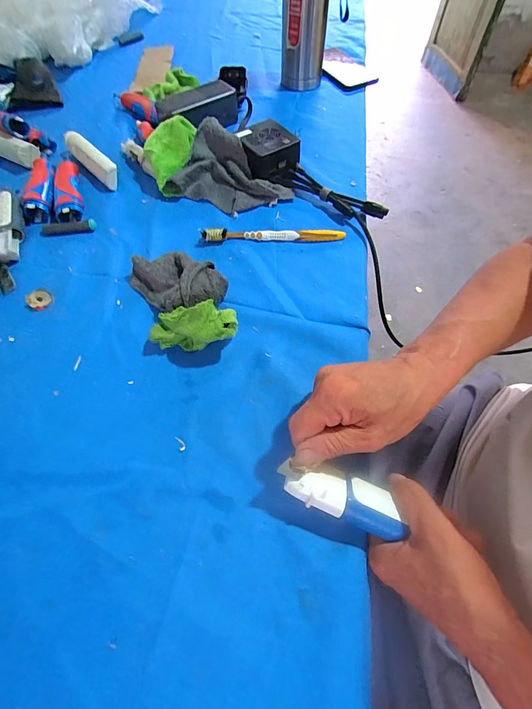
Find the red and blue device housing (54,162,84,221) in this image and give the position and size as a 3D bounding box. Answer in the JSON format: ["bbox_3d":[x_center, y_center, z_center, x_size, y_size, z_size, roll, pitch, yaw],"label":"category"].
[{"bbox_3d":[-0.284,-0.237,0.474,0.037,0.023,0.125,-17,62,-8],"label":"red and blue device housing"}]

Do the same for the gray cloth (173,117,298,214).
[{"bbox_3d":[-0.039,-0.258,0.466,0.153,0.055,0.103,20,63,12],"label":"gray cloth"}]

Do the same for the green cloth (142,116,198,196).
[{"bbox_3d":[-0.140,-0.293,0.481,0.066,0.032,0.121,4,79,3],"label":"green cloth"}]

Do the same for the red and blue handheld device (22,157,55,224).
[{"bbox_3d":[-0.329,-0.247,0.480,0.032,0.027,0.134,-12,61,-6],"label":"red and blue handheld device"}]

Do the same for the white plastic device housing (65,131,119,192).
[{"bbox_3d":[-0.269,-0.300,0.507,0.028,0.031,0.148,-38,67,-18],"label":"white plastic device housing"}]

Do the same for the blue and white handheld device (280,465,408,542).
[{"bbox_3d":[0.062,0.112,0.259,0.090,0.017,0.033,19,63,8],"label":"blue and white handheld device"}]

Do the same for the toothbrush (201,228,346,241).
[{"bbox_3d":[0.010,-0.159,0.433,0.183,0.018,0.016,-1,61,0],"label":"toothbrush"}]

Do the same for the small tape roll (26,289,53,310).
[{"bbox_3d":[-0.269,-0.066,0.389,0.027,0.007,0.025,0,61,1],"label":"small tape roll"}]

